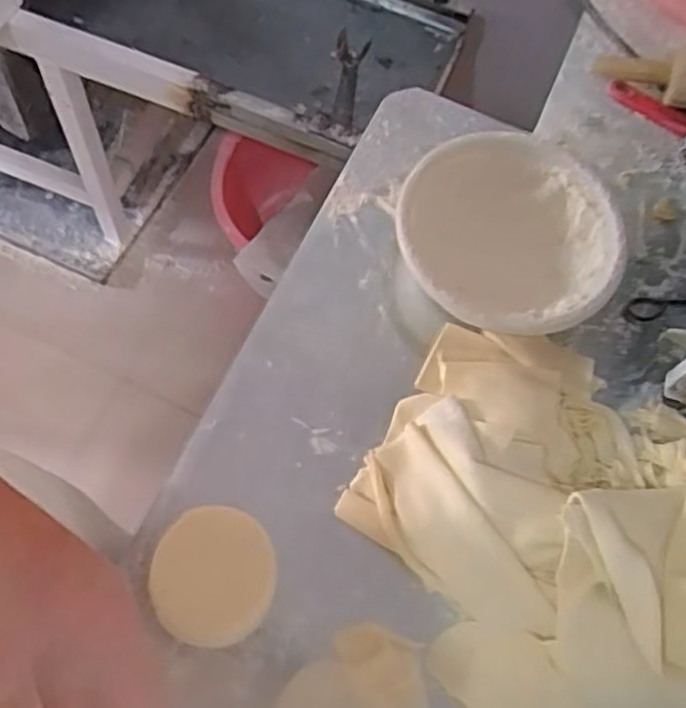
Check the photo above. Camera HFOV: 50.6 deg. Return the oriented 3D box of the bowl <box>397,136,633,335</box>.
[{"bbox_3d":[0.142,-0.101,0.641,0.189,0.060,0.181,1,67,-2],"label":"bowl"}]

